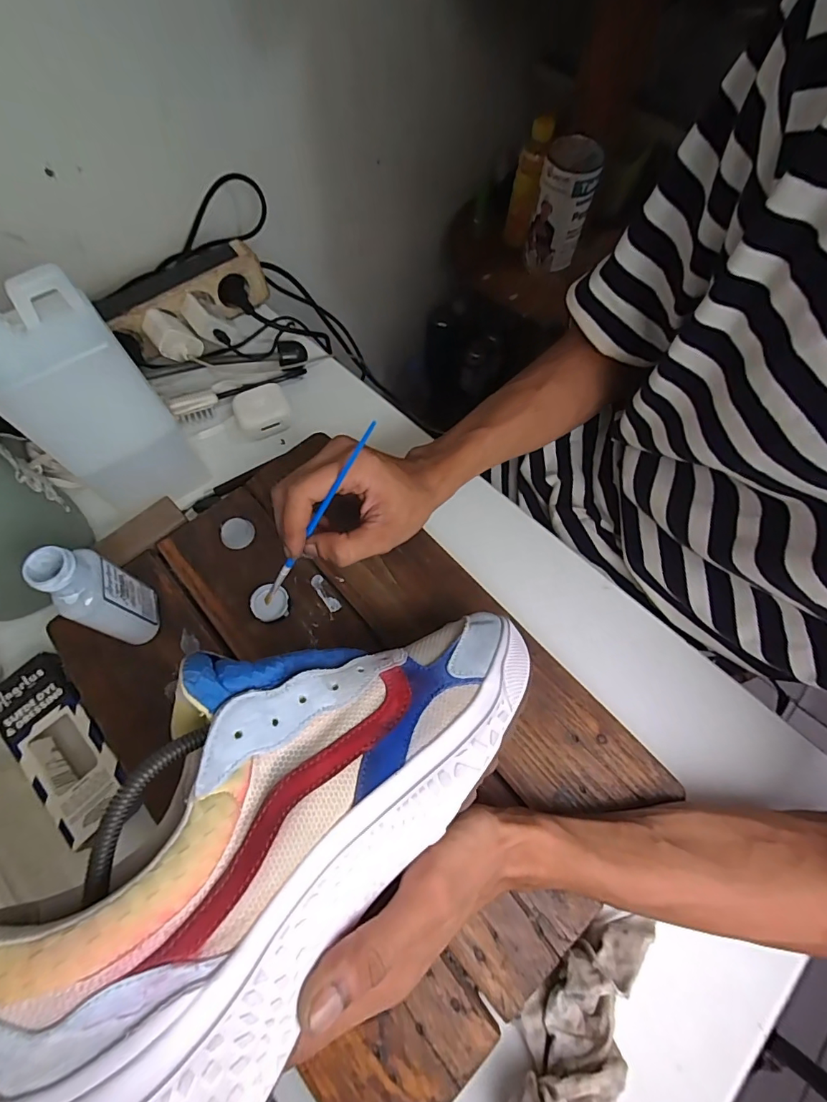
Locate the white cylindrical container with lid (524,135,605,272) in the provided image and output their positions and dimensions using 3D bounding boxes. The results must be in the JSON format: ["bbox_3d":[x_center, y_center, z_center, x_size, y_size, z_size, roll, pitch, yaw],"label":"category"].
[{"bbox_3d":[0.236,-0.539,0.758,0.080,0.174,0.074,0,67,0],"label":"white cylindrical container with lid"}]

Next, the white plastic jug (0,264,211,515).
[{"bbox_3d":[-0.250,-0.111,0.372,0.091,0.207,0.083,-40,72,-15],"label":"white plastic jug"}]

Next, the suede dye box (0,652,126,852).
[{"bbox_3d":[-0.262,0.143,0.352,0.136,0.026,0.057,41,73,16],"label":"suede dye box"}]

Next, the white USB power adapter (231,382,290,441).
[{"bbox_3d":[-0.155,-0.144,0.482,0.052,0.030,0.045,-20,68,-8],"label":"white USB power adapter"}]

